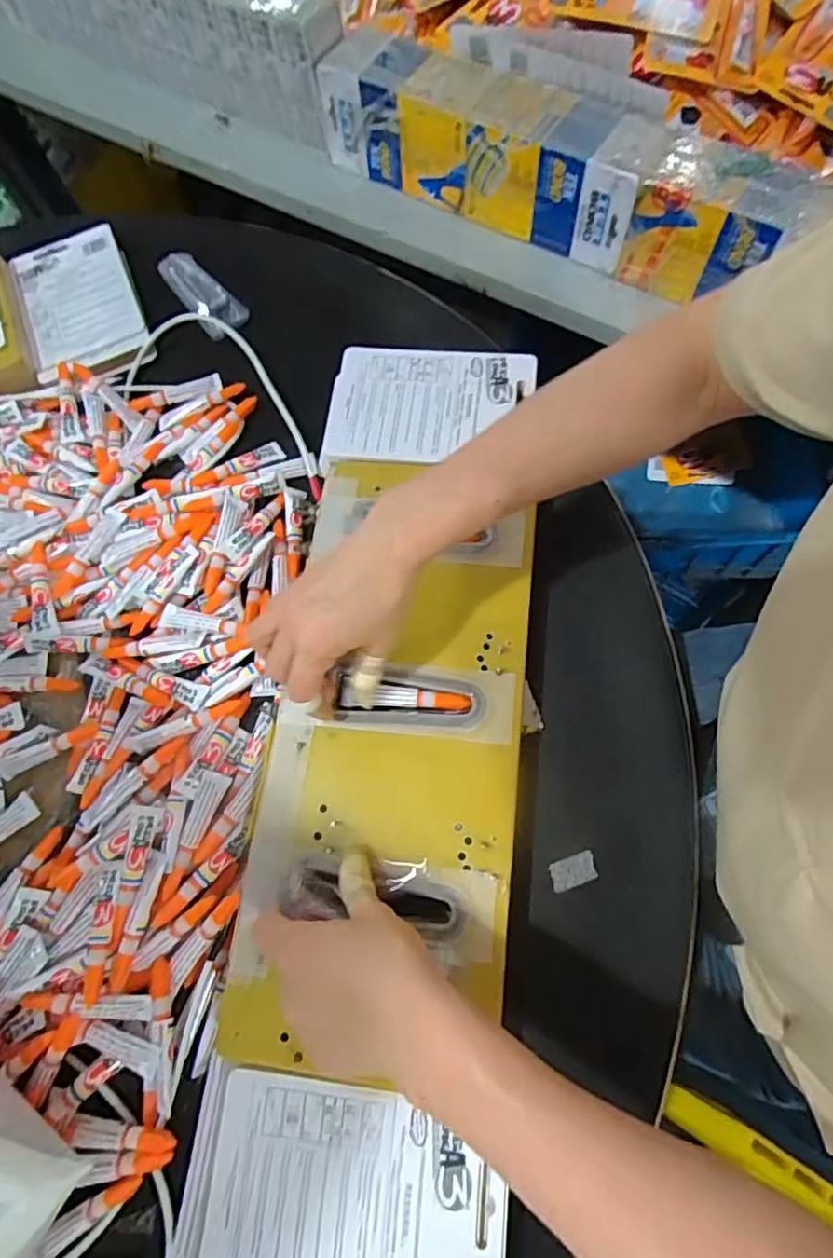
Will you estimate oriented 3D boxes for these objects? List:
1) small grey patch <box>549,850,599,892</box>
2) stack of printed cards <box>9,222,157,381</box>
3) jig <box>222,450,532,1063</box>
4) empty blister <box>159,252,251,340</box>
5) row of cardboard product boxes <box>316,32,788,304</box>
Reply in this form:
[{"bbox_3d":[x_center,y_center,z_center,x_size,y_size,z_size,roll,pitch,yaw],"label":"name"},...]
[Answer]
[{"bbox_3d":[0.106,0.163,0.402,0.032,0.004,0.018,-20,71,-2],"label":"small grey patch"},{"bbox_3d":[-0.338,-0.328,0.593,0.109,0.011,0.186,-24,71,-4],"label":"stack of printed cards"},{"bbox_3d":[-0.015,0.062,0.406,0.168,0.020,0.402,5,70,4],"label":"jig"},{"bbox_3d":[-0.212,-0.335,0.585,0.045,0.017,0.124,-37,73,-8],"label":"empty blister"},{"bbox_3d":[0.071,-0.479,0.566,0.325,0.107,0.115,30,76,13],"label":"row of cardboard product boxes"}]

